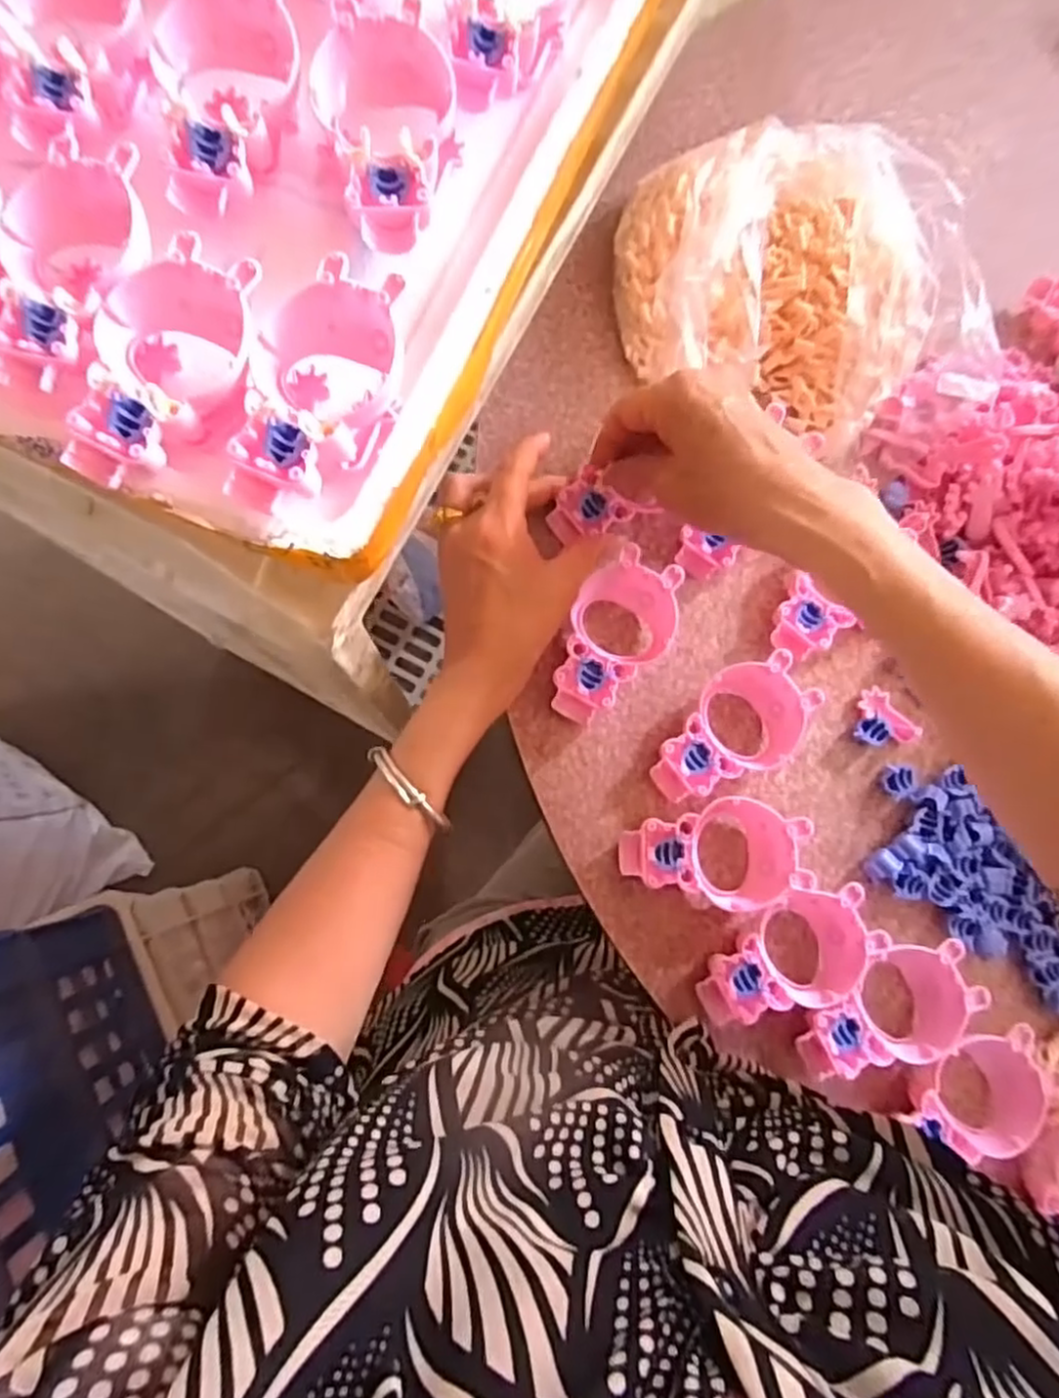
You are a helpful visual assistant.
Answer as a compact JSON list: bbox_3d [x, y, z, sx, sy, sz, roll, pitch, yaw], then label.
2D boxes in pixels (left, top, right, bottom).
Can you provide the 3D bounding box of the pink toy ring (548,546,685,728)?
[{"bbox_3d":[0.047,-0.034,0.401,0.057,0.025,0.103,32,81,2],"label":"pink toy ring"}]

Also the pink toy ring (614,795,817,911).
[{"bbox_3d":[0.104,0.087,0.391,0.103,0.020,0.059,2,81,-2],"label":"pink toy ring"}]

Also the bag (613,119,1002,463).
[{"bbox_3d":[0.168,-0.253,0.427,0.230,0.085,0.153,23,81,1],"label":"bag"}]

